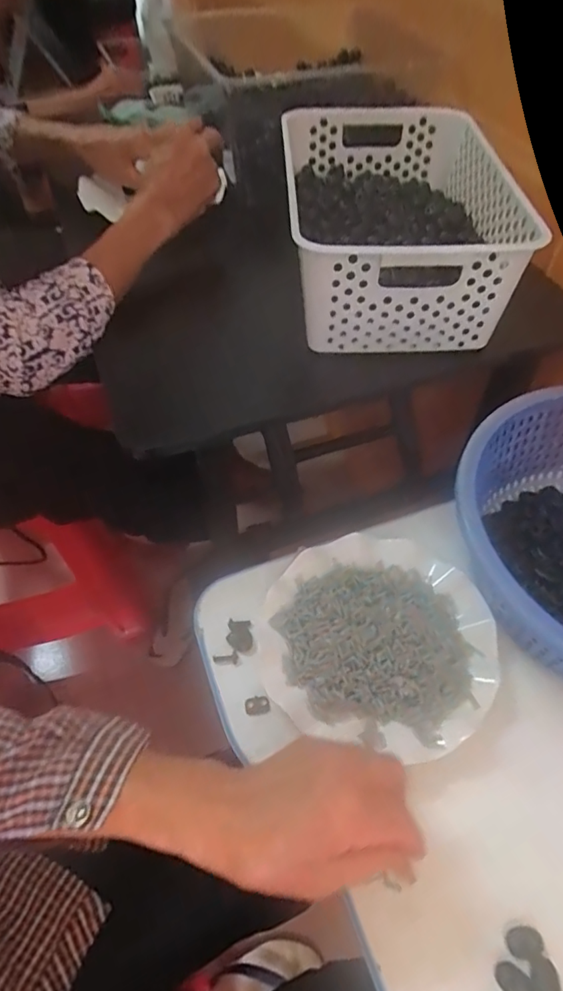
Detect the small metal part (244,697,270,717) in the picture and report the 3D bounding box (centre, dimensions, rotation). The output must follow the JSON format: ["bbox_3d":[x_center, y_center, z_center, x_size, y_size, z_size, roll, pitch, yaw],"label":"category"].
[{"bbox_3d":[-0.019,0.164,0.413,0.019,0.004,0.013,-4,54,-2],"label":"small metal part"}]

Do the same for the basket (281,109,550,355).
[{"bbox_3d":[0.113,-0.291,0.550,0.200,0.106,0.323,-1,54,-1],"label":"basket"}]

